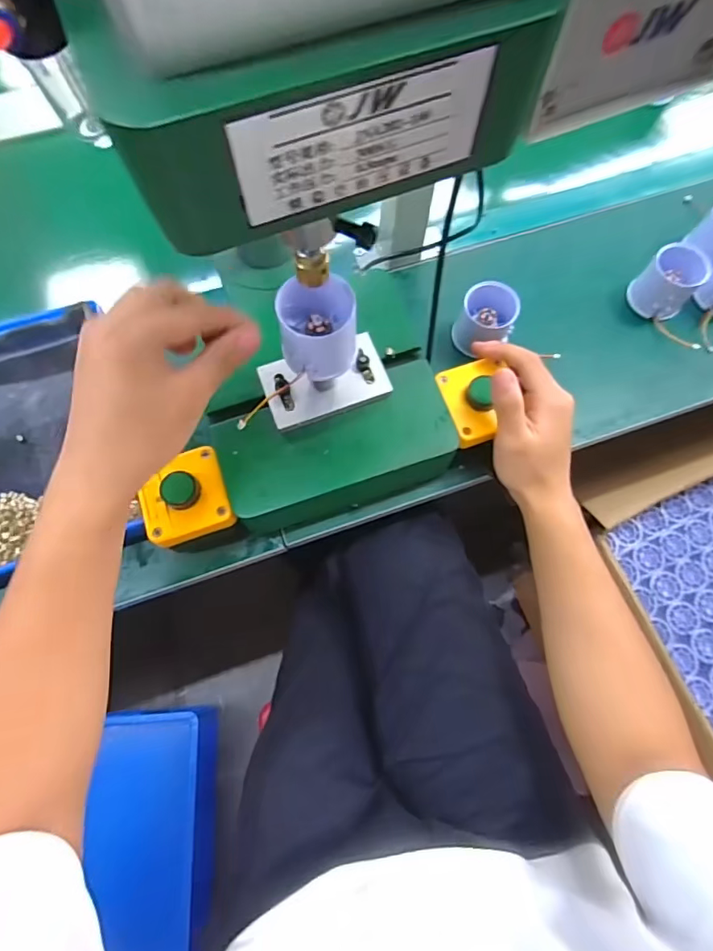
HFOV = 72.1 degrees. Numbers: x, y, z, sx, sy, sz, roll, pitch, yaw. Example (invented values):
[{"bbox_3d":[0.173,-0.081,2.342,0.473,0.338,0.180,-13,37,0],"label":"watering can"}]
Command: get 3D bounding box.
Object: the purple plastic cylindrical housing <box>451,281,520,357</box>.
[{"bbox_3d":[0.126,-0.151,0.476,0.052,0.048,0.050,0,71,0],"label":"purple plastic cylindrical housing"}]

